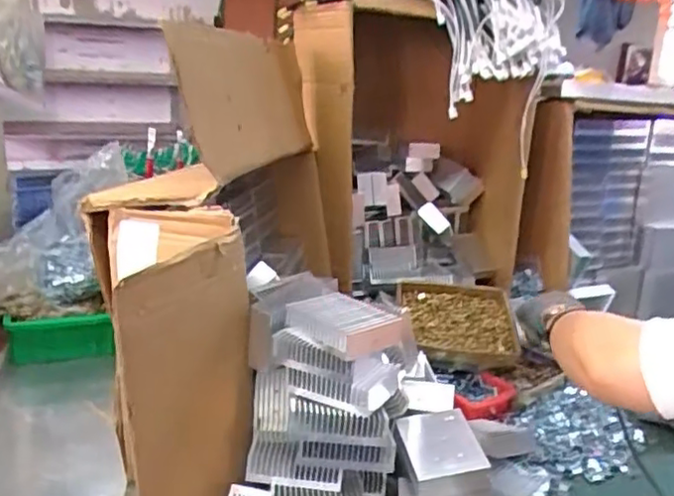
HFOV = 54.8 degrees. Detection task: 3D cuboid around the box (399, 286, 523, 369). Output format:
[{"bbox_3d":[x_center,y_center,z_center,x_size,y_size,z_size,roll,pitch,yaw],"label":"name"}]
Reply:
[{"bbox_3d":[0.180,0.124,0.996,0.171,0.055,0.144,4,41,-1],"label":"box"}]

